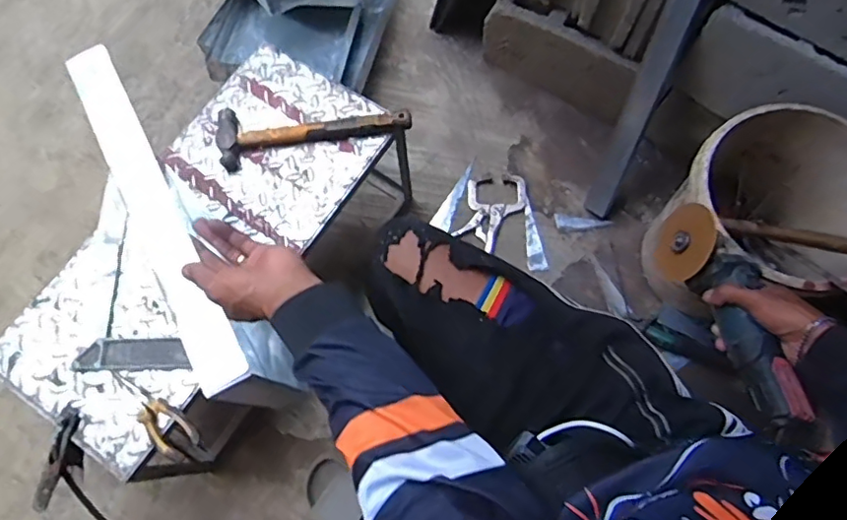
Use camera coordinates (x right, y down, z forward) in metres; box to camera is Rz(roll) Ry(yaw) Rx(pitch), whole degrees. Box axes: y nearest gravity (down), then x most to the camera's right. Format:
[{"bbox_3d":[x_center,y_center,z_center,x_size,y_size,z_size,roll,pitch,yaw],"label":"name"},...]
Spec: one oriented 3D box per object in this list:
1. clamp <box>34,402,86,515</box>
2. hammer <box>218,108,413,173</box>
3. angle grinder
[{"bbox_3d":[-0.515,0.283,0.812,0.033,0.065,0.149,18,97,6],"label":"clamp"},{"bbox_3d":[-0.177,-0.211,0.921,0.311,0.033,0.090,-6,72,-2],"label":"hammer"},{"bbox_3d":[0.361,0.054,0.659,0.083,0.073,0.281,-6,50,-2],"label":"angle grinder"}]

